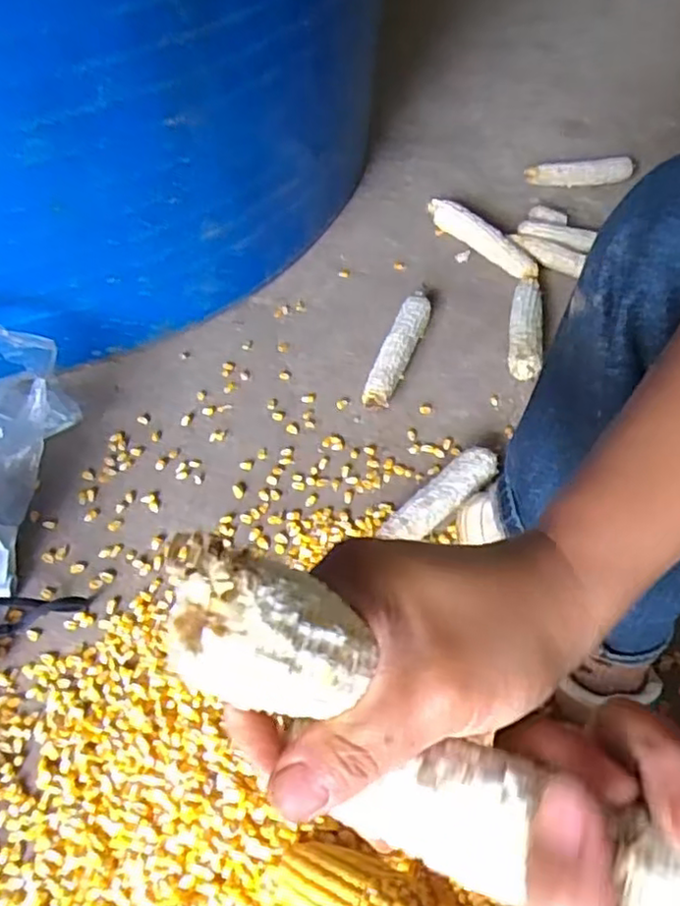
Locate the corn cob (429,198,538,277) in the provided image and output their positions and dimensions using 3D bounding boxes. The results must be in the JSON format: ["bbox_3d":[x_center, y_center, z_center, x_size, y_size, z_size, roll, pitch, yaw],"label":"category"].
[{"bbox_3d":[0.198,-0.296,0.937,0.030,0.039,0.187,-39,65,-23],"label":"corn cob"}]

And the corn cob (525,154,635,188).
[{"bbox_3d":[0.376,-0.439,1.050,0.176,0.041,0.028,-8,56,-6],"label":"corn cob"}]

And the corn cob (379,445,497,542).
[{"bbox_3d":[0.104,0.050,0.700,0.158,0.039,0.040,-38,65,-23],"label":"corn cob"}]

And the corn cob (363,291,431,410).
[{"bbox_3d":[0.072,-0.124,0.816,0.036,0.037,0.180,20,59,11],"label":"corn cob"}]

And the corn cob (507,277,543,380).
[{"bbox_3d":[0.234,-0.163,0.851,0.039,0.032,0.165,7,57,4],"label":"corn cob"}]

